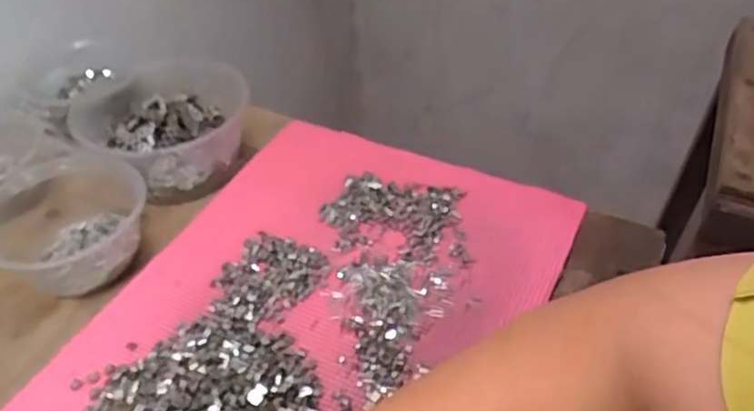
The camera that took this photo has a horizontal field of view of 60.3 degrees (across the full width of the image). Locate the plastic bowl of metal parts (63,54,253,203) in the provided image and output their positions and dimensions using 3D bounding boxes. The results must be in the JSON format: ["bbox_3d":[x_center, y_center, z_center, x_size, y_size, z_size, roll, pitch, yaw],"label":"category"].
[{"bbox_3d":[-0.187,-0.078,0.574,0.139,0.052,0.151,2,46,-2],"label":"plastic bowl of metal parts"}]

